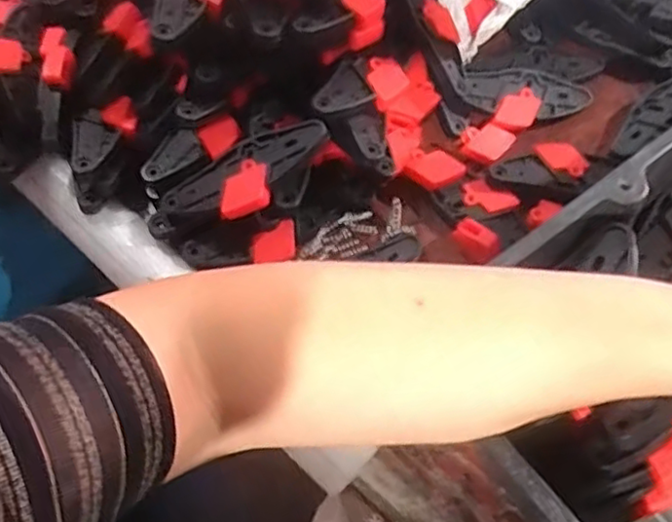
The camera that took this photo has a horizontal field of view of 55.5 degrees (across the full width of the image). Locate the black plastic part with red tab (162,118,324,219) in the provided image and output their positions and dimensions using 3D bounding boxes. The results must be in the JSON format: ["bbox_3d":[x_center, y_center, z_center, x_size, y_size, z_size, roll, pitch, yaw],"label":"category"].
[{"bbox_3d":[-0.063,-0.059,0.444,0.123,0.015,0.049,-26,68,9],"label":"black plastic part with red tab"}]

